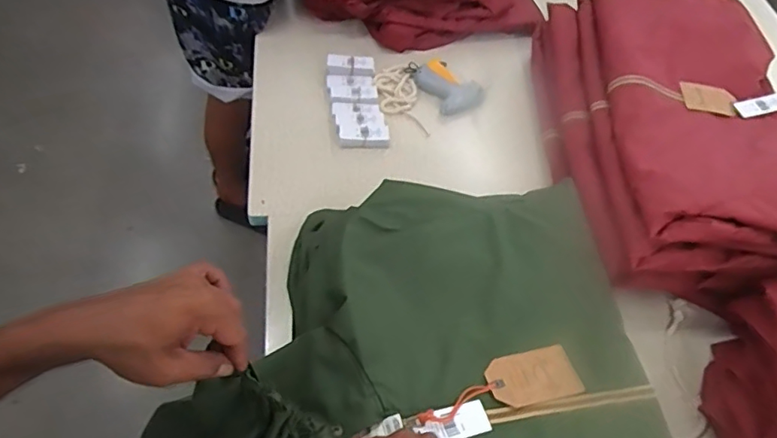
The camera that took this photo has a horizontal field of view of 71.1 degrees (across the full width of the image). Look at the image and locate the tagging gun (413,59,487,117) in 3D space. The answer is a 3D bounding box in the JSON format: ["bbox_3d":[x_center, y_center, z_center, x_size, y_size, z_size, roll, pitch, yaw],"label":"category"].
[{"bbox_3d":[0.110,-0.240,0.980,0.097,0.024,0.119,-28,63,-23],"label":"tagging gun"}]

